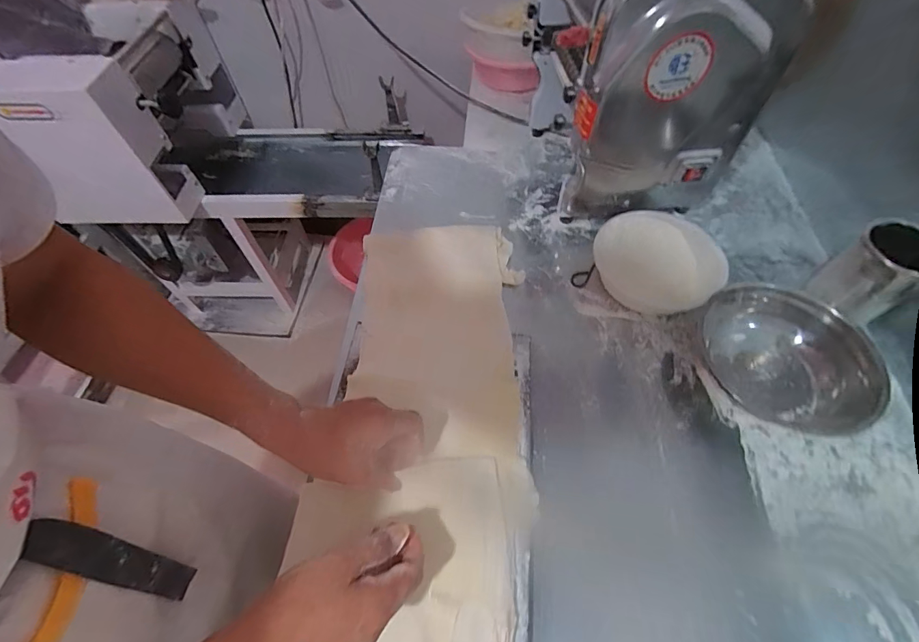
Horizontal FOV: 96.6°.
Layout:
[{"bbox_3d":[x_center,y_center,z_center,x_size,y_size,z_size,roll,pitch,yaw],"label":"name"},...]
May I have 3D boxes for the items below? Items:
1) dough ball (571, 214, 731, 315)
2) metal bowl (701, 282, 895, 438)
[{"bbox_3d":[0.313,-0.092,0.656,0.194,0.060,0.173,32,64,20],"label":"dough ball"},{"bbox_3d":[0.439,0.038,0.556,0.178,0.084,0.184,19,60,13],"label":"metal bowl"}]

